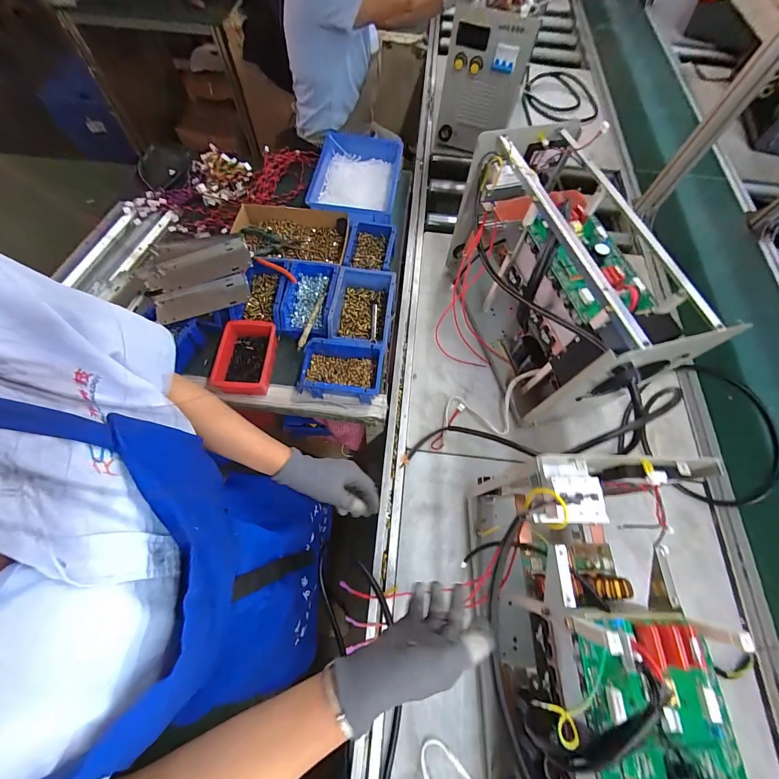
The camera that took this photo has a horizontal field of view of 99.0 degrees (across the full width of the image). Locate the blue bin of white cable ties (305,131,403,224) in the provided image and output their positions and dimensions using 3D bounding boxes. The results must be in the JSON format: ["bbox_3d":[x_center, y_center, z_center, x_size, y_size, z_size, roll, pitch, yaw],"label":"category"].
[{"bbox_3d":[-0.094,-0.533,0.861,0.229,0.100,0.329,7,66,0],"label":"blue bin of white cable ties"}]

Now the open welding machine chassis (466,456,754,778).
[{"bbox_3d":[0.239,0.353,0.405,0.187,0.305,0.455,-1,66,-3],"label":"open welding machine chassis"}]

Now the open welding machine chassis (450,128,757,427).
[{"bbox_3d":[0.293,-0.207,0.637,0.189,0.299,0.469,-12,67,-8],"label":"open welding machine chassis"}]

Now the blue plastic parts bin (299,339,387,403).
[{"bbox_3d":[-0.094,-0.036,0.640,0.158,0.071,0.108,6,66,0],"label":"blue plastic parts bin"}]

